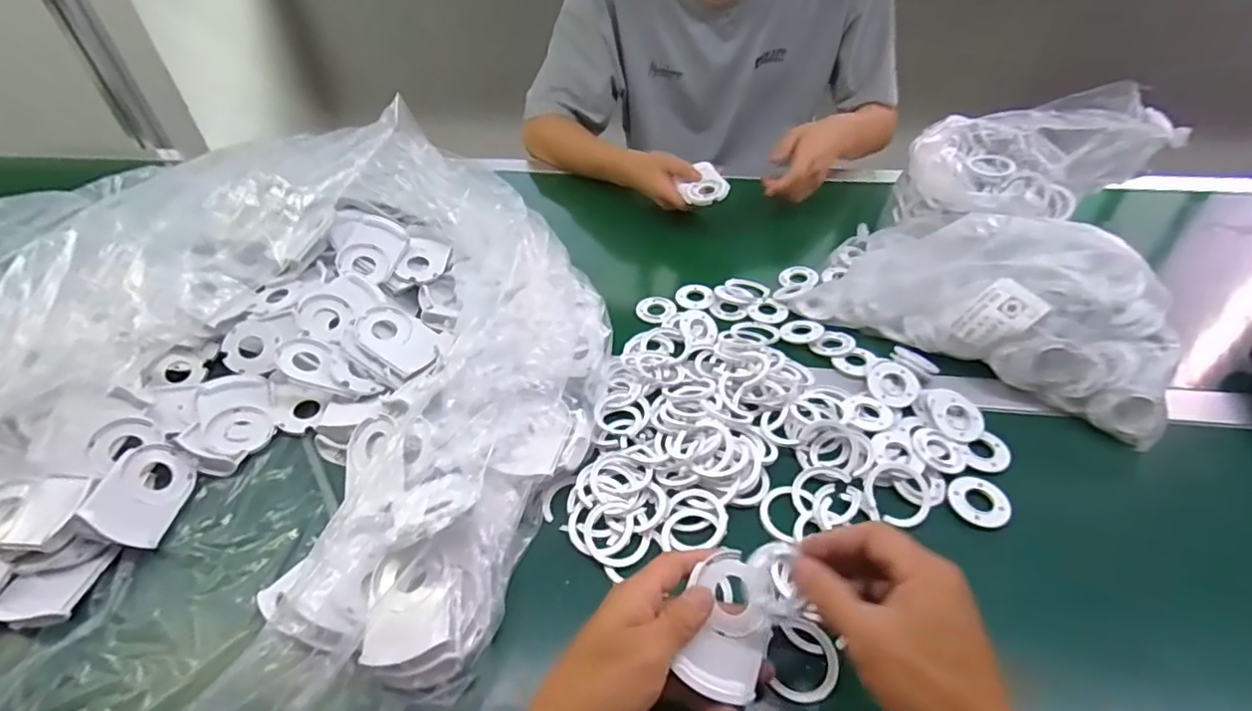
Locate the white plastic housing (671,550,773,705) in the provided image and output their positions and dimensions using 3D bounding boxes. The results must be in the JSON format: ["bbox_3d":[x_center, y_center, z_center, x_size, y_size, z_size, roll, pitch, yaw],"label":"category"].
[{"bbox_3d":[0.064,0.166,0.364,0.051,0.030,0.077,11,45,15],"label":"white plastic housing"}]

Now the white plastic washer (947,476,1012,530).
[{"bbox_3d":[0.284,0.117,0.467,0.041,0.007,0.045,-2,43,1],"label":"white plastic washer"}]

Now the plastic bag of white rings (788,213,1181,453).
[{"bbox_3d":[0.369,-0.072,0.585,0.316,0.098,0.178,27,51,28],"label":"plastic bag of white rings"}]

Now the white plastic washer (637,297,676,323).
[{"bbox_3d":[0.035,-0.052,0.659,0.042,0.009,0.041,-2,51,2],"label":"white plastic washer"}]

